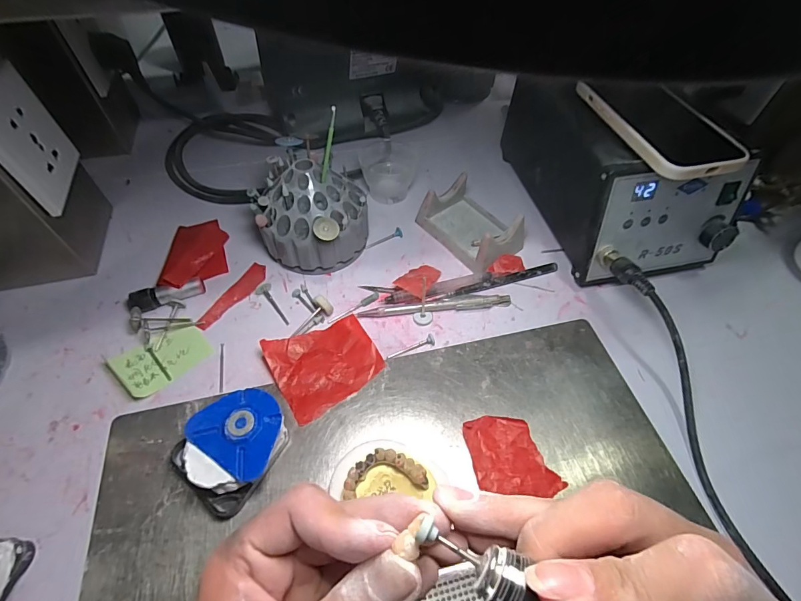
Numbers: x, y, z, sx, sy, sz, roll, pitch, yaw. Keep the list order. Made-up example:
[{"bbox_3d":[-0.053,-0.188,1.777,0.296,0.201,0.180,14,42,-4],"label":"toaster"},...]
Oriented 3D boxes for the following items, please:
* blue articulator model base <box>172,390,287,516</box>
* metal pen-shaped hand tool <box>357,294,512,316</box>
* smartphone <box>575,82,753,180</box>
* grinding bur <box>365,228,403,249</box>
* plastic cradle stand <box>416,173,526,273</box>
[{"bbox_3d":[-0.114,0.101,0.273,0.064,0.030,0.072,34,61,20],"label":"blue articulator model base"},{"bbox_3d":[0.033,0.006,0.357,0.137,0.009,0.009,-5,55,-5],"label":"metal pen-shaped hand tool"},{"bbox_3d":[0.217,-0.153,0.329,0.074,0.010,0.136,-16,58,-4],"label":"smartphone"},{"bbox_3d":[-0.017,-0.064,0.410,0.042,0.009,0.008,-26,59,-18],"label":"grinding bur"},{"bbox_3d":[0.074,-0.081,0.400,0.067,0.039,0.099,-32,62,-21],"label":"plastic cradle stand"}]

